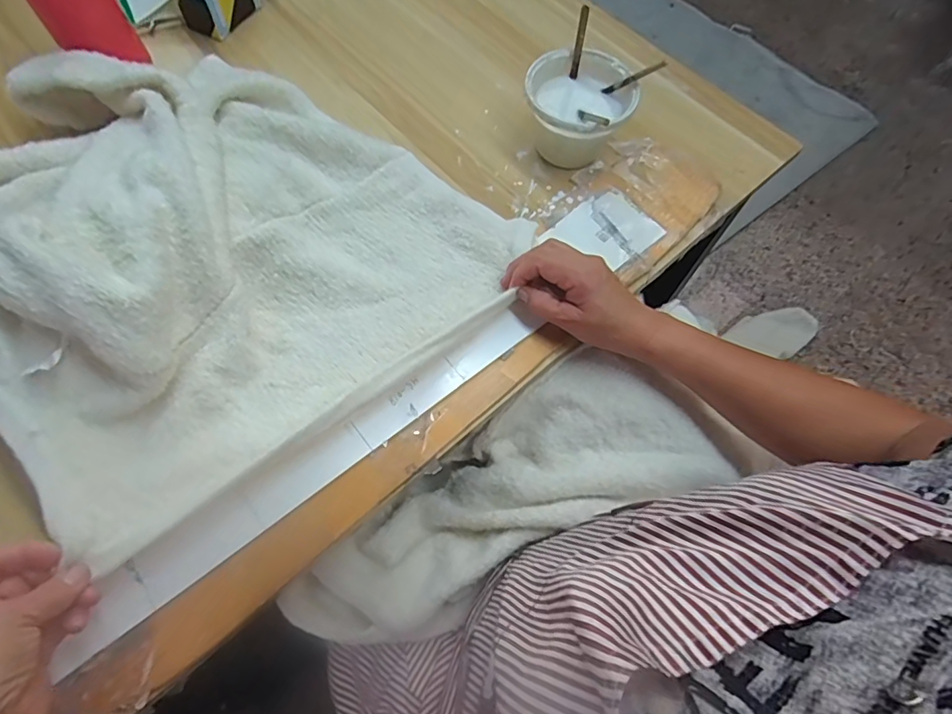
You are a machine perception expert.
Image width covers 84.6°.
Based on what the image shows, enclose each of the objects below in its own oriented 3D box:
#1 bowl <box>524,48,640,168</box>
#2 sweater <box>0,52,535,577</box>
[{"bbox_3d":[0.105,-0.253,0.556,0.107,0.086,0.107,1,61,-1],"label":"bowl"},{"bbox_3d":[-0.246,-0.123,0.457,0.438,0.111,0.422,41,67,19],"label":"sweater"}]

